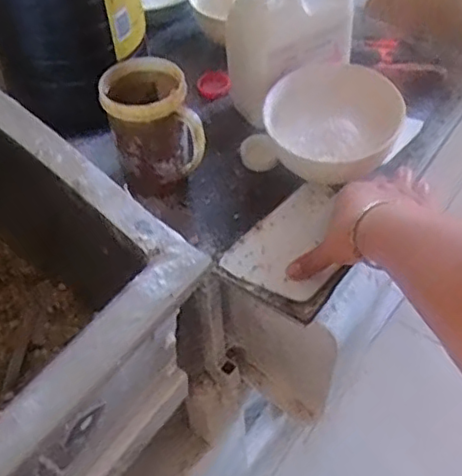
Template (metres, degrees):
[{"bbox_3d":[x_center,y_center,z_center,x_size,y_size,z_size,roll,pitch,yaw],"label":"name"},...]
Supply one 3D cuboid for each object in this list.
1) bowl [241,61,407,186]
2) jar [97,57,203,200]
[{"bbox_3d":[0.102,-0.118,0.661,0.147,0.082,0.127,32,59,25],"label":"bowl"},{"bbox_3d":[-0.079,-0.102,0.647,0.082,0.133,0.116,-18,53,-11],"label":"jar"}]

